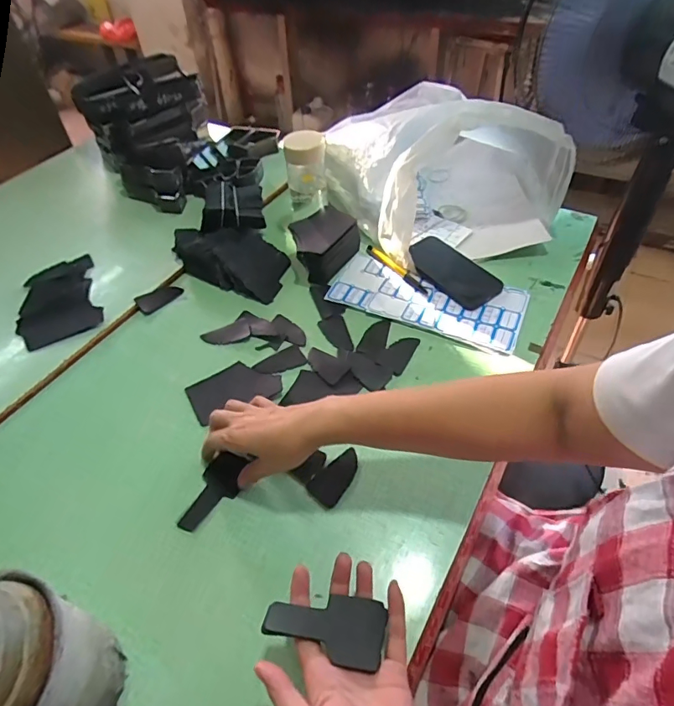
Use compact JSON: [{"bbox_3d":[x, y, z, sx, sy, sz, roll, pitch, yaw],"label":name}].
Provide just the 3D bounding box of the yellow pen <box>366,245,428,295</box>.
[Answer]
[{"bbox_3d":[0.089,-0.130,0.719,0.015,0.007,0.133,-30,52,-22],"label":"yellow pen"}]

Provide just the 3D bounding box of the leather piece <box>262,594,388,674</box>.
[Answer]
[{"bbox_3d":[-0.009,0.206,0.368,0.088,0.006,0.047,13,37,3],"label":"leather piece"}]

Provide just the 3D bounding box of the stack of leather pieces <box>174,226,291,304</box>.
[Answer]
[{"bbox_3d":[-0.159,-0.154,0.733,0.190,0.030,0.113,21,52,22],"label":"stack of leather pieces"}]

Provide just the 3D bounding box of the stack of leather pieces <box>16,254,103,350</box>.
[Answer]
[{"bbox_3d":[-0.406,-0.082,0.688,0.105,0.017,0.175,-21,49,-15],"label":"stack of leather pieces"}]

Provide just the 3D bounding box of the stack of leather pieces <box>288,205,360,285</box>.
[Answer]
[{"bbox_3d":[-0.020,-0.166,0.722,0.089,0.060,0.114,25,55,24],"label":"stack of leather pieces"}]

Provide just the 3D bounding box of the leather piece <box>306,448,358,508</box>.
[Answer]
[{"bbox_3d":[0.000,0.128,0.500,0.037,0.004,0.064,29,56,27],"label":"leather piece"}]

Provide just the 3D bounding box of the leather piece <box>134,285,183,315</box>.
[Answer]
[{"bbox_3d":[-0.259,-0.081,0.697,0.065,0.009,0.034,-34,54,-24],"label":"leather piece"}]

